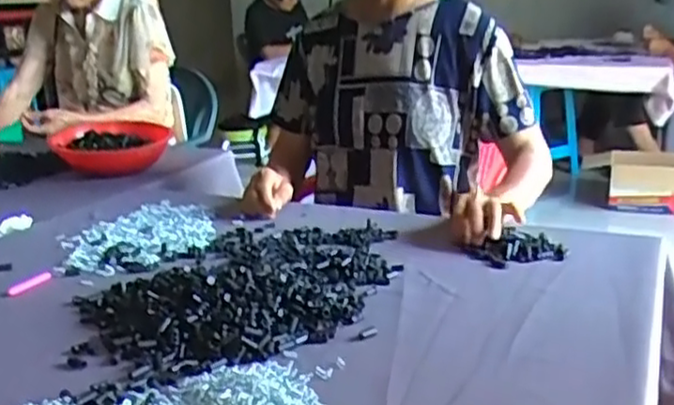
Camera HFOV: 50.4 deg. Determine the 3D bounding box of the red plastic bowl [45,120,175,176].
[{"bbox_3d":[-0.437,-0.101,1.393,0.227,0.079,0.205,-6,17,-16],"label":"red plastic bowl"}]

